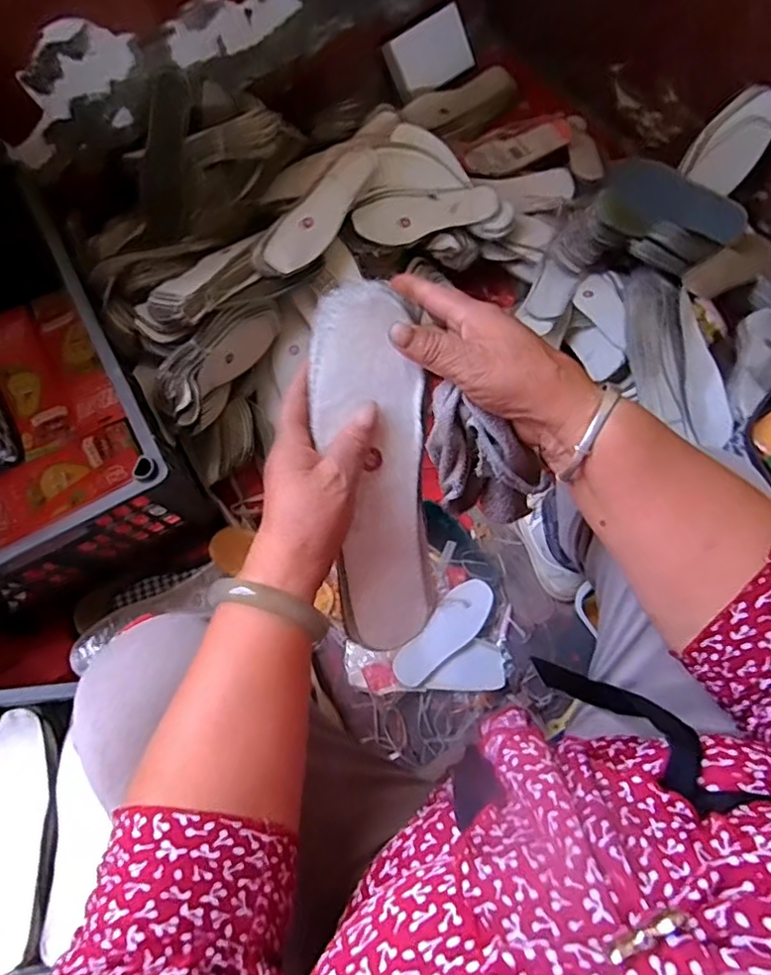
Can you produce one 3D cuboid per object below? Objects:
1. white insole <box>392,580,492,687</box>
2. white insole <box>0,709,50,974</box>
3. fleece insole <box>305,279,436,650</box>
[{"bbox_3d":[0.083,0.200,0.788,0.062,0.016,0.171,40,80,10],"label":"white insole"},{"bbox_3d":[-0.377,0.347,0.572,0.065,0.014,0.226,-4,76,1],"label":"white insole"},{"bbox_3d":[-0.006,-0.008,0.376,0.066,0.032,0.232,-7,104,0],"label":"fleece insole"}]

